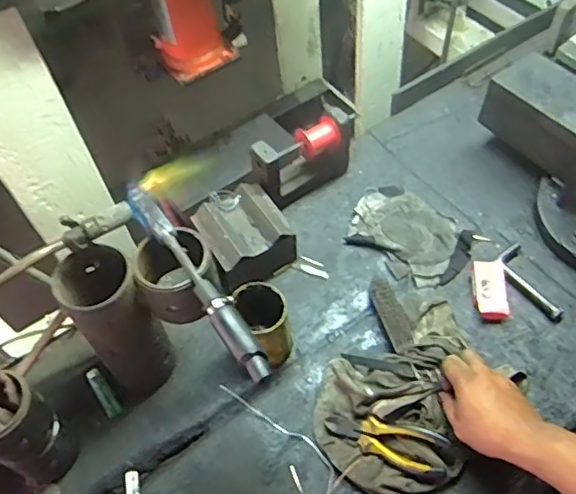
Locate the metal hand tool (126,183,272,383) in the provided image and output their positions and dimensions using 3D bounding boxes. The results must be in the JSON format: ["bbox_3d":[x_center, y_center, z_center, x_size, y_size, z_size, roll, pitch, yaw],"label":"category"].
[{"bbox_3d":[-0.106,0.025,0.640,0.027,0.024,0.293,-31,58,-16],"label":"metal hand tool"}]

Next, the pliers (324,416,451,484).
[{"bbox_3d":[0.121,0.247,0.732,0.150,0.031,0.051,13,57,14],"label":"pliers"}]

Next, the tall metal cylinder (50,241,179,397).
[{"bbox_3d":[-0.211,0.098,0.738,0.088,0.216,0.093,-34,58,-17],"label":"tall metal cylinder"}]

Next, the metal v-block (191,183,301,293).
[{"bbox_3d":[-0.063,-0.014,0.897,0.124,0.095,0.130,-29,57,-15],"label":"metal v-block"}]

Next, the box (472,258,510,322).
[{"bbox_3d":[0.293,0.061,0.845,0.049,0.029,0.092,-1,55,5],"label":"box"}]

